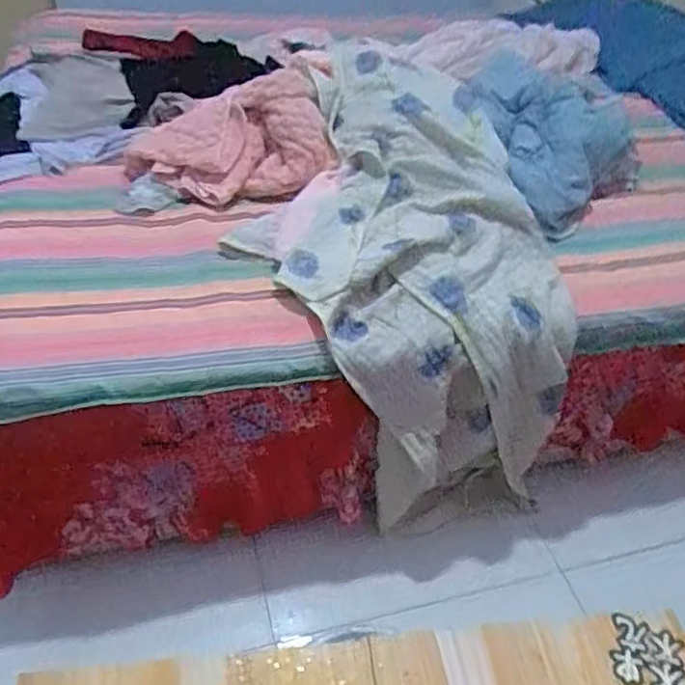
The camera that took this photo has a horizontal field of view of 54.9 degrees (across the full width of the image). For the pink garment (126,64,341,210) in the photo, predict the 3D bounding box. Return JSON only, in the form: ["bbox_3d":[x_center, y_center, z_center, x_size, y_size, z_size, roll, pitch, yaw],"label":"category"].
[{"bbox_3d":[-0.238,-0.428,1.379,0.431,0.186,0.207,-1,43,-5],"label":"pink garment"}]

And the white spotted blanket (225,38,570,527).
[{"bbox_3d":[0.071,-0.127,1.437,0.572,0.665,0.705,-9,45,-14],"label":"white spotted blanket"}]

